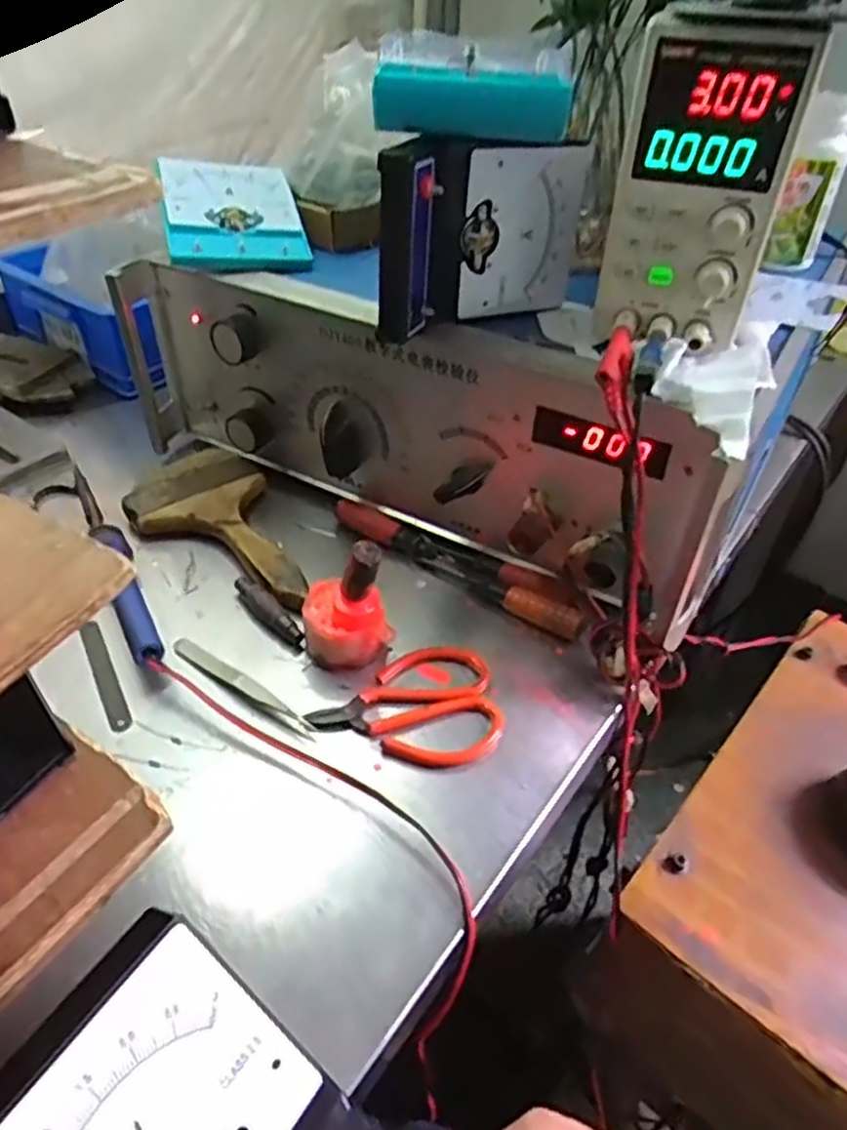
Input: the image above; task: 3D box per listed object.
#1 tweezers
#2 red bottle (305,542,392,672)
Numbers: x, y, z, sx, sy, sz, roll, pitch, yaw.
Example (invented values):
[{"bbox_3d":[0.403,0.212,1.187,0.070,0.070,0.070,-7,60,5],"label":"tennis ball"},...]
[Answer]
[{"bbox_3d":[-0.107,0.069,0.414,0.112,0.009,0.013,28,47,26],"label":"tweezers"},{"bbox_3d":[-0.046,0.017,0.417,0.049,0.085,0.050,-8,42,-12],"label":"red bottle"}]

